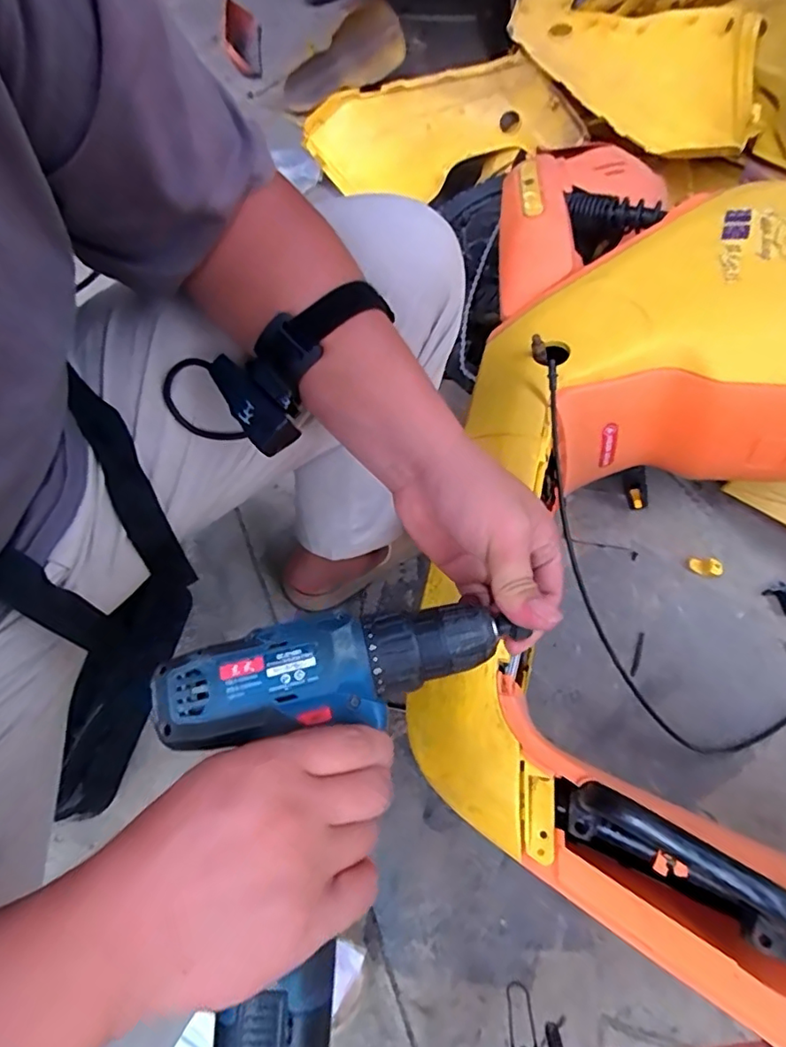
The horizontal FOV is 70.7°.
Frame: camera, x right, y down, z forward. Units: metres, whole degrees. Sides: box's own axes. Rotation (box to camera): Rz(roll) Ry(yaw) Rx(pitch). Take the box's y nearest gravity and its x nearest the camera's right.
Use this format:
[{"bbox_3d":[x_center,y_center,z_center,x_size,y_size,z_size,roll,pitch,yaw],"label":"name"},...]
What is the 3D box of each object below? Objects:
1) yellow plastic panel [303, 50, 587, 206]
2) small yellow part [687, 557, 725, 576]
[{"bbox_3d":[0.095,-0.812,1.133,0.561,0.080,0.183,9,100,23],"label":"yellow plastic panel"},{"bbox_3d":[0.446,0.061,0.789,0.043,0.014,0.022,10,62,6],"label":"small yellow part"}]

